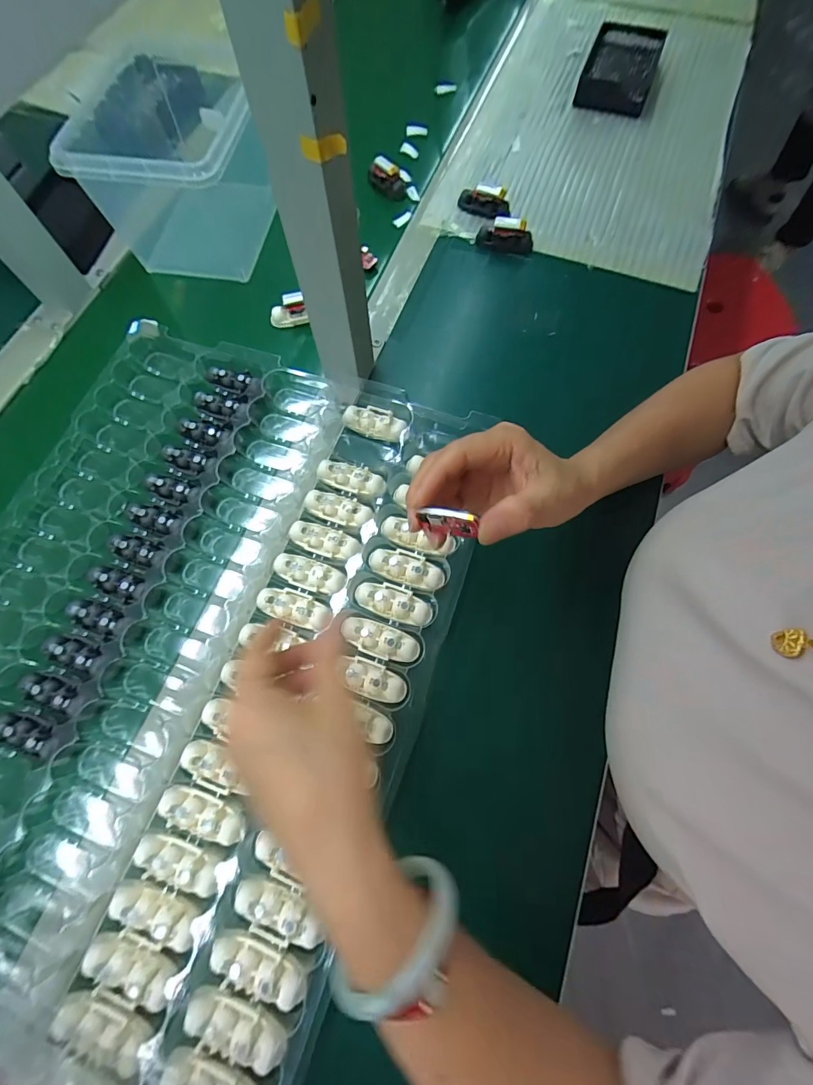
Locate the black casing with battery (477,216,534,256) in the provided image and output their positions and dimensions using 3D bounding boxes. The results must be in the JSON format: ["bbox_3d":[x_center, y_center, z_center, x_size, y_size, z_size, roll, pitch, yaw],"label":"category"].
[{"bbox_3d":[0.113,-0.349,0.466,0.063,0.033,0.025,9,74,7],"label":"black casing with battery"}]

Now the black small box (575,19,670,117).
[{"bbox_3d":[0.293,-0.648,0.558,0.092,0.037,0.168,18,70,8],"label":"black small box"}]

